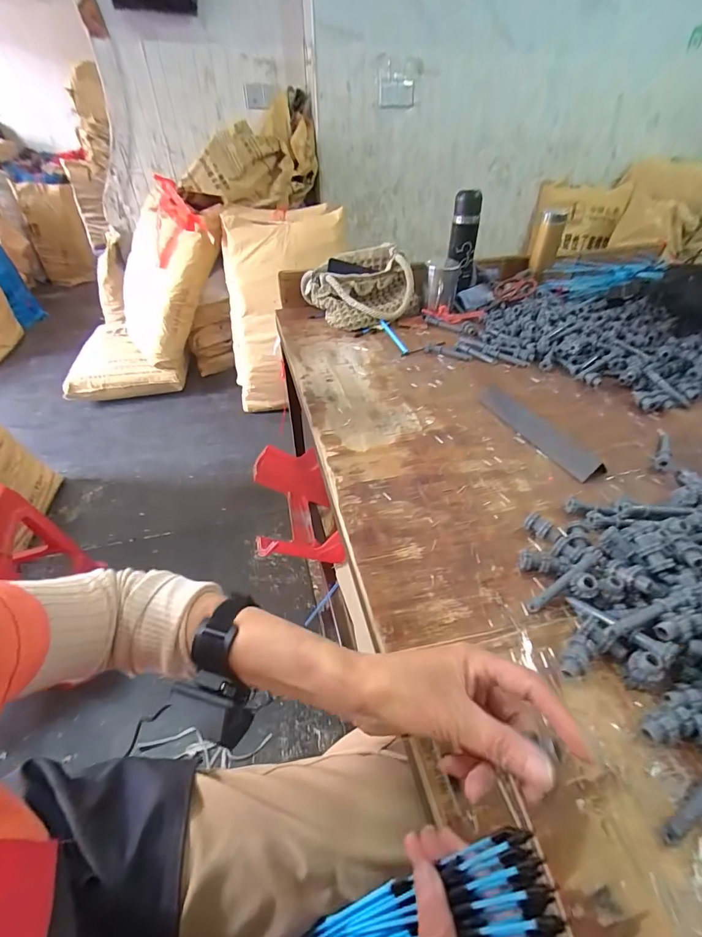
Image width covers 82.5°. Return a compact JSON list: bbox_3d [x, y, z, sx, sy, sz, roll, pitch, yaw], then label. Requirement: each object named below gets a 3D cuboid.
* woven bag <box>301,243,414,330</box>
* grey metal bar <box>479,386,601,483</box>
[{"bbox_3d":[0.018,-0.423,0.942,0.254,0.127,0.180,-5,42,-5],"label":"woven bag"},{"bbox_3d":[0.286,-0.066,0.629,0.061,0.006,0.239,-16,44,-17],"label":"grey metal bar"}]

